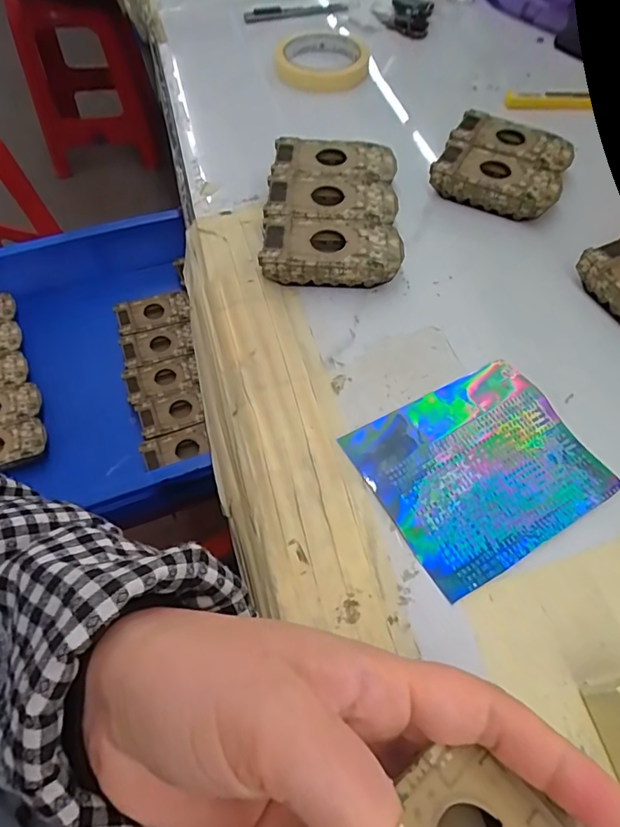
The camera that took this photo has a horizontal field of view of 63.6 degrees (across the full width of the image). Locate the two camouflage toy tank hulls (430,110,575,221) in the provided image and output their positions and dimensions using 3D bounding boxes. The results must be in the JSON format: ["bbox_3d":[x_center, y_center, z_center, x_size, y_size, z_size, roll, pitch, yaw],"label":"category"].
[{"bbox_3d":[0.160,-0.204,0.414,0.095,0.028,0.098,25,62,15],"label":"two camouflage toy tank hulls"}]

